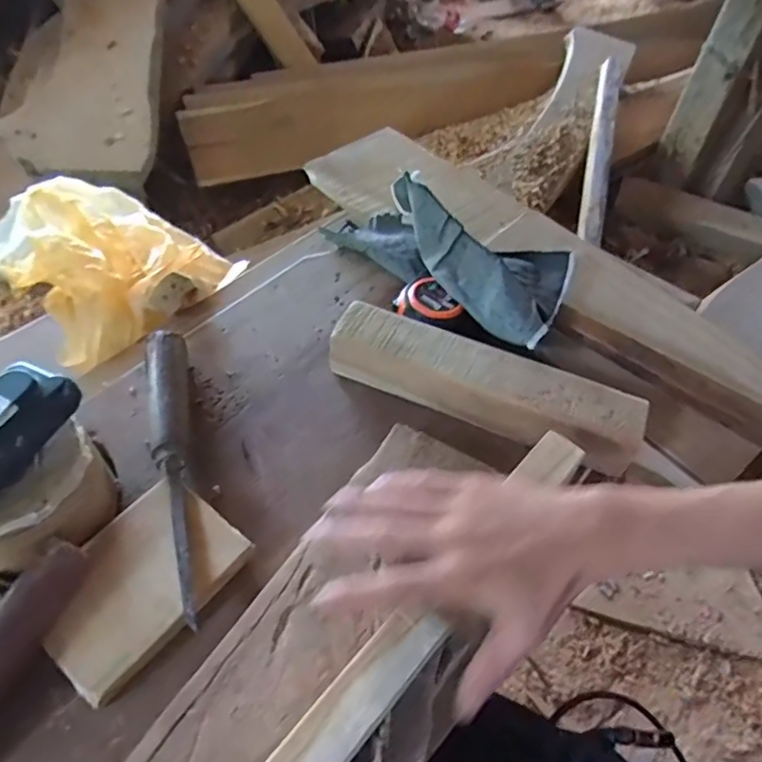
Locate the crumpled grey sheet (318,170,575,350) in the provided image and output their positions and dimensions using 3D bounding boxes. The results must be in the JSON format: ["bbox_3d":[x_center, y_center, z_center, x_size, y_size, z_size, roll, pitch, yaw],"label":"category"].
[{"bbox_3d":[0.061,-0.122,0.544,0.241,0.080,0.134,32,55,19],"label":"crumpled grey sheet"}]

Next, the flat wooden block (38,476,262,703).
[{"bbox_3d":[-0.153,0.124,0.373,0.086,0.015,0.121,36,56,21],"label":"flat wooden block"}]

